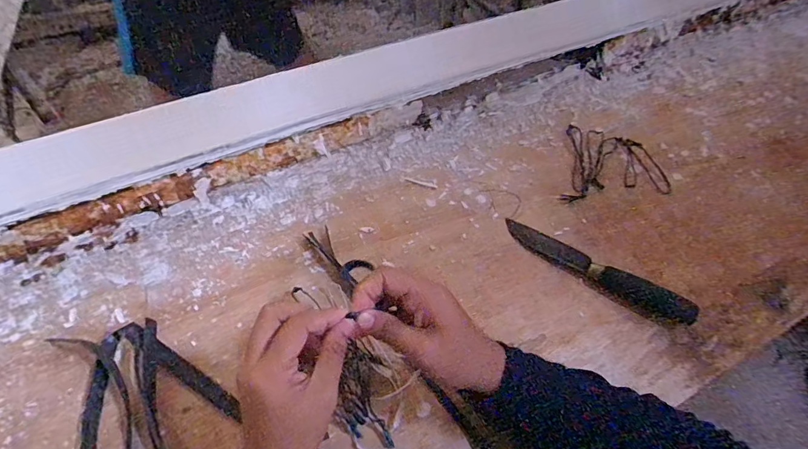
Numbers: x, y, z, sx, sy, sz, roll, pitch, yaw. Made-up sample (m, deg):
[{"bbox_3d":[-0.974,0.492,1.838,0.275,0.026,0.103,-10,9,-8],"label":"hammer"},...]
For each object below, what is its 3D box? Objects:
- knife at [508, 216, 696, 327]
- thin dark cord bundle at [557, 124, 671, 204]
[{"bbox_3d":[0.214,0.050,0.500,0.215,0.019,0.032,31,57,20],"label":"knife"},{"bbox_3d":[0.293,-0.074,0.607,0.142,0.006,0.148,14,53,8],"label":"thin dark cord bundle"}]

